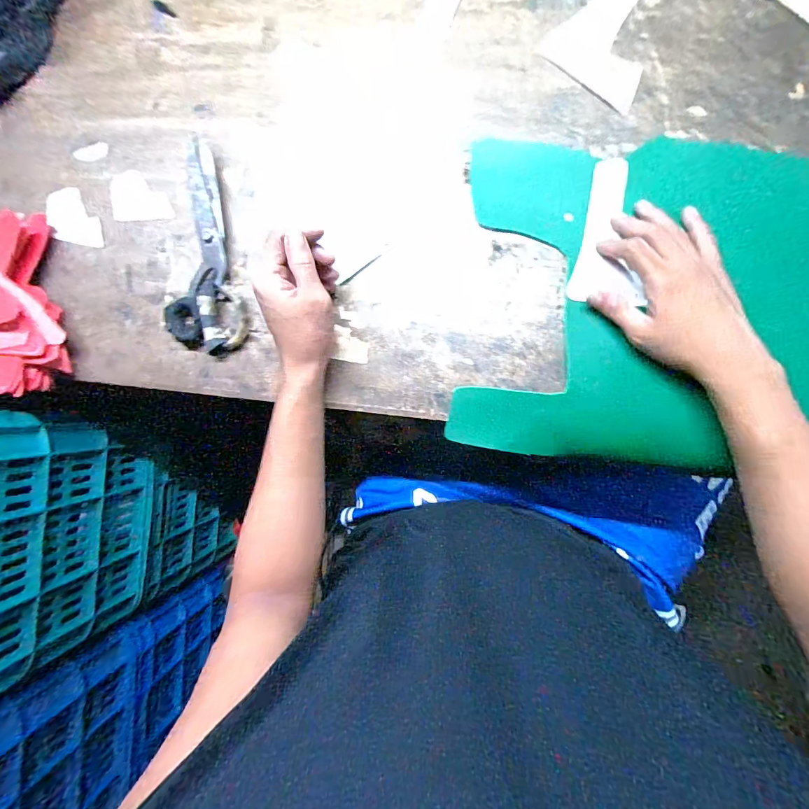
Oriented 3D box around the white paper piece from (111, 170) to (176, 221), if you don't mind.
[{"bbox_3d":[-0.304,-0.241,0.454,0.071,0.004,0.057,-3,90,3],"label":"white paper piece"}]

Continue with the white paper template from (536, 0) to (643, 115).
[{"bbox_3d":[0.220,-0.372,0.381,0.104,0.005,0.138,44,97,8],"label":"white paper template"}]

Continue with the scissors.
[{"bbox_3d":[-0.233,-0.167,0.437,0.086,0.020,0.224,-12,88,7],"label":"scissors"}]

